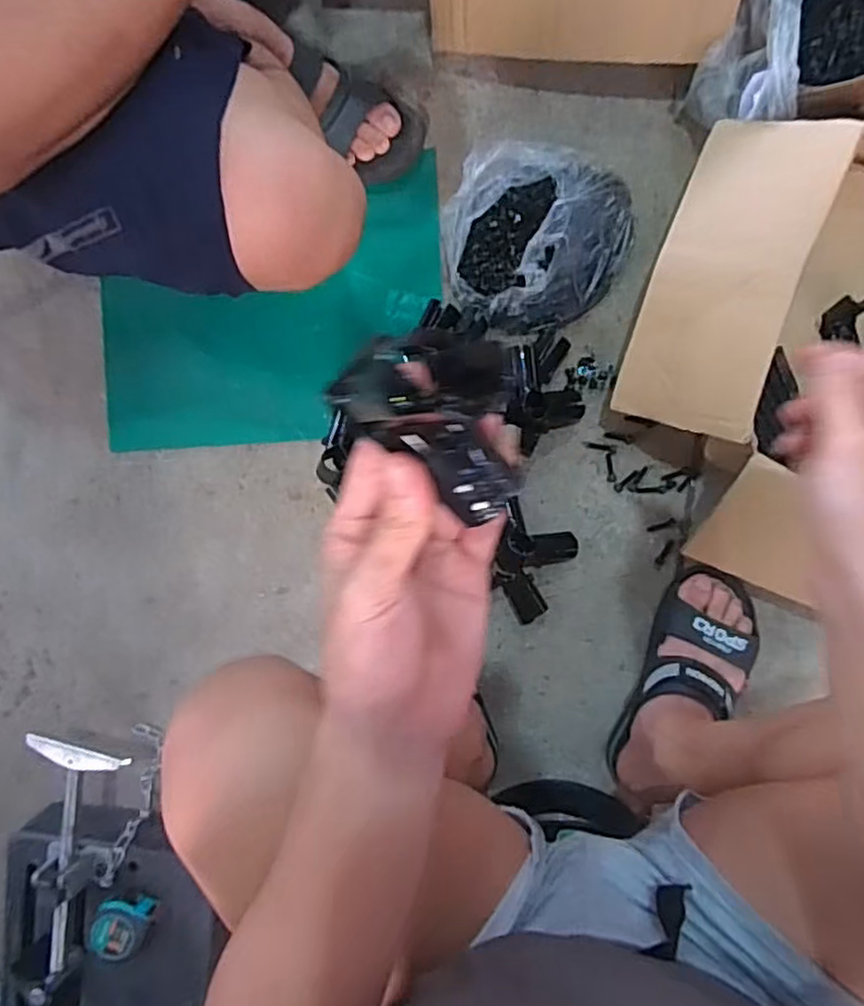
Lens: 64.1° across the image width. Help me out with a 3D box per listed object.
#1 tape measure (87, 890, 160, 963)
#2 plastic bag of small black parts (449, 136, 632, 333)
[{"bbox_3d":[-0.325,0.448,0.730,0.058,0.039,0.057,0,92,5],"label":"tape measure"},{"bbox_3d":[0.109,-0.281,0.728,0.188,0.073,0.190,27,94,4],"label":"plastic bag of small black parts"}]

